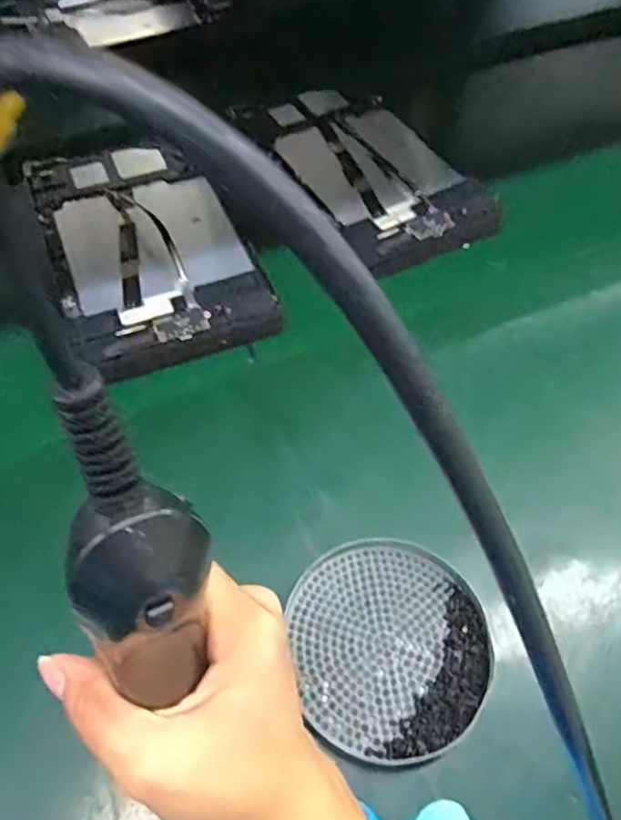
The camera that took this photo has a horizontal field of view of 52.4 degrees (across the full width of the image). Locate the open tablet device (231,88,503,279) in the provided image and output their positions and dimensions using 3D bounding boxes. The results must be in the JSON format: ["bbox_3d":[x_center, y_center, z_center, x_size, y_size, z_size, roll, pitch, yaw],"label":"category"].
[{"bbox_3d":[0.045,-0.216,0.562,0.131,0.025,0.230,-29,62,-16],"label":"open tablet device"}]

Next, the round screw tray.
[{"bbox_3d":[0.044,0.126,0.347,0.103,0.009,0.113,1,56,-1],"label":"round screw tray"}]

